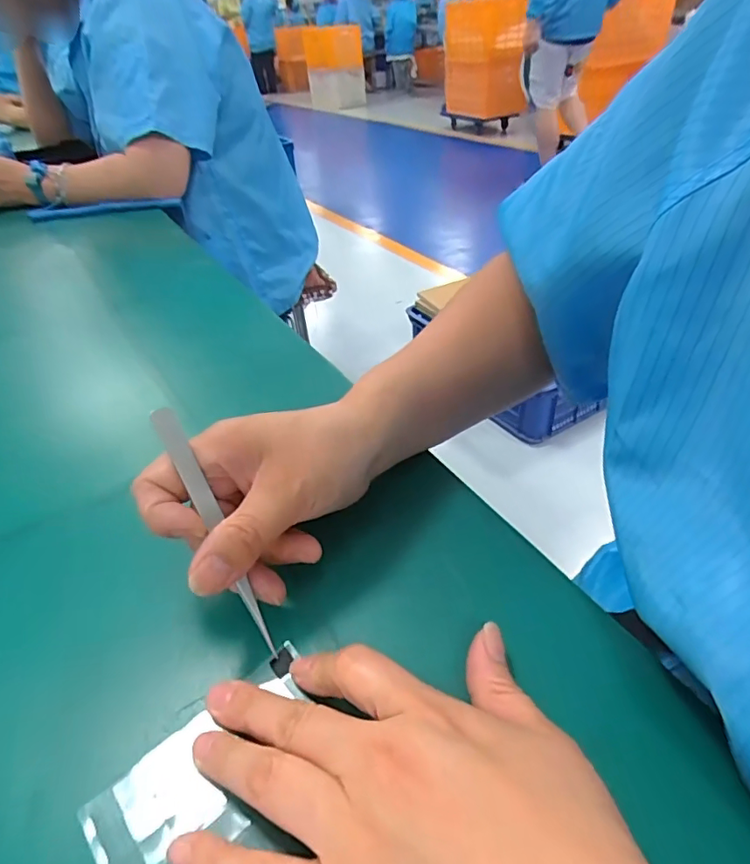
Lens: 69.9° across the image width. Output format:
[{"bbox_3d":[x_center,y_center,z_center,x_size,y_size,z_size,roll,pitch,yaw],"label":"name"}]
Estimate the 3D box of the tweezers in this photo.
[{"bbox_3d":[-0.073,0.044,0.248,0.010,0.121,0.009,-25,-2,-33],"label":"tweezers"}]

